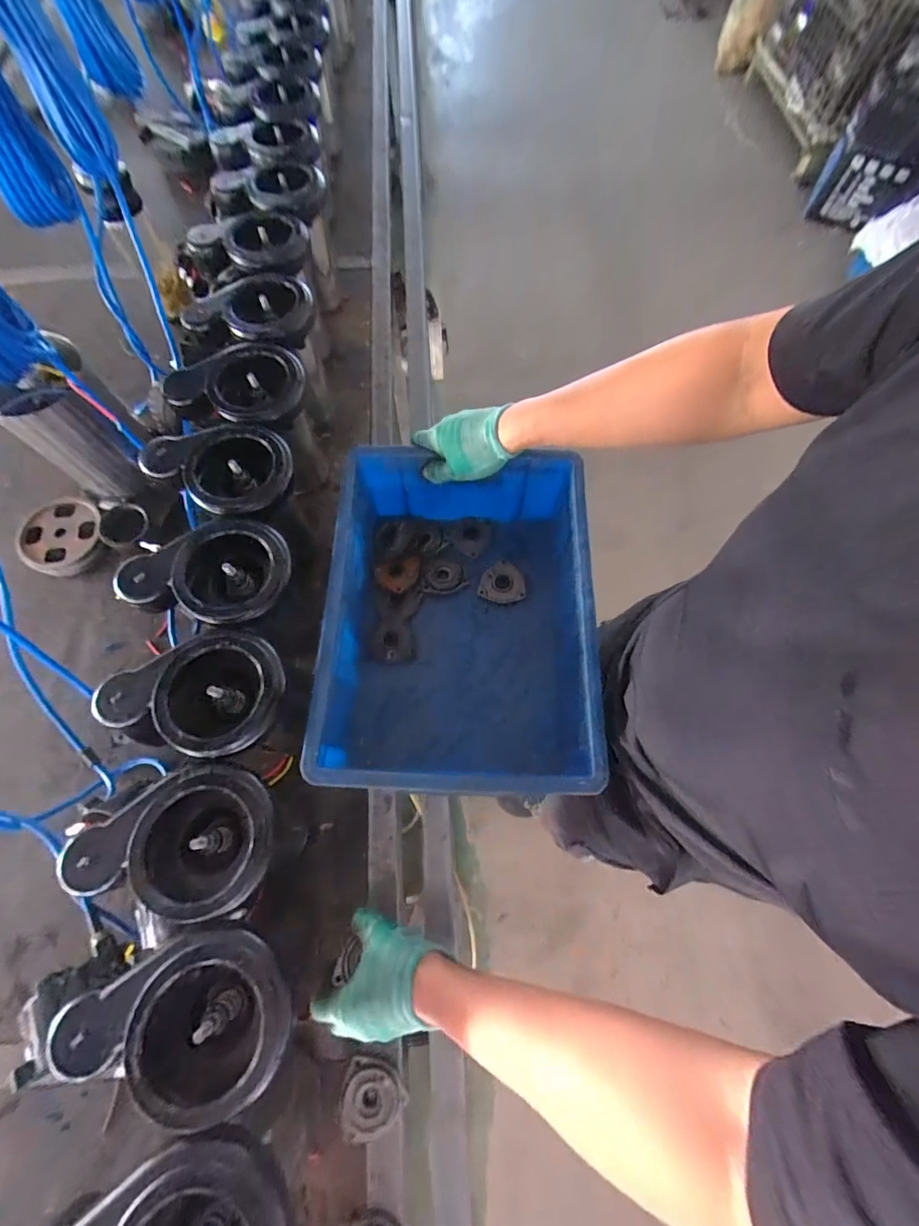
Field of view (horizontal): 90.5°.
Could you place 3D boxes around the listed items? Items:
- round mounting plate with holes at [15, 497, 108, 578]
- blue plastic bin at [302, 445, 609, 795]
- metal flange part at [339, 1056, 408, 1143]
[{"bbox_3d":[-0.587,-0.115,0.678,0.119,0.029,0.120,-36,74,-12],"label":"round mounting plate with holes"},{"bbox_3d":[-0.001,0.008,0.560,0.295,0.144,0.380,2,71,0],"label":"blue plastic bin"},{"bbox_3d":[-0.088,0.493,0.464,0.063,0.019,0.060,0,70,0],"label":"metal flange part"}]

